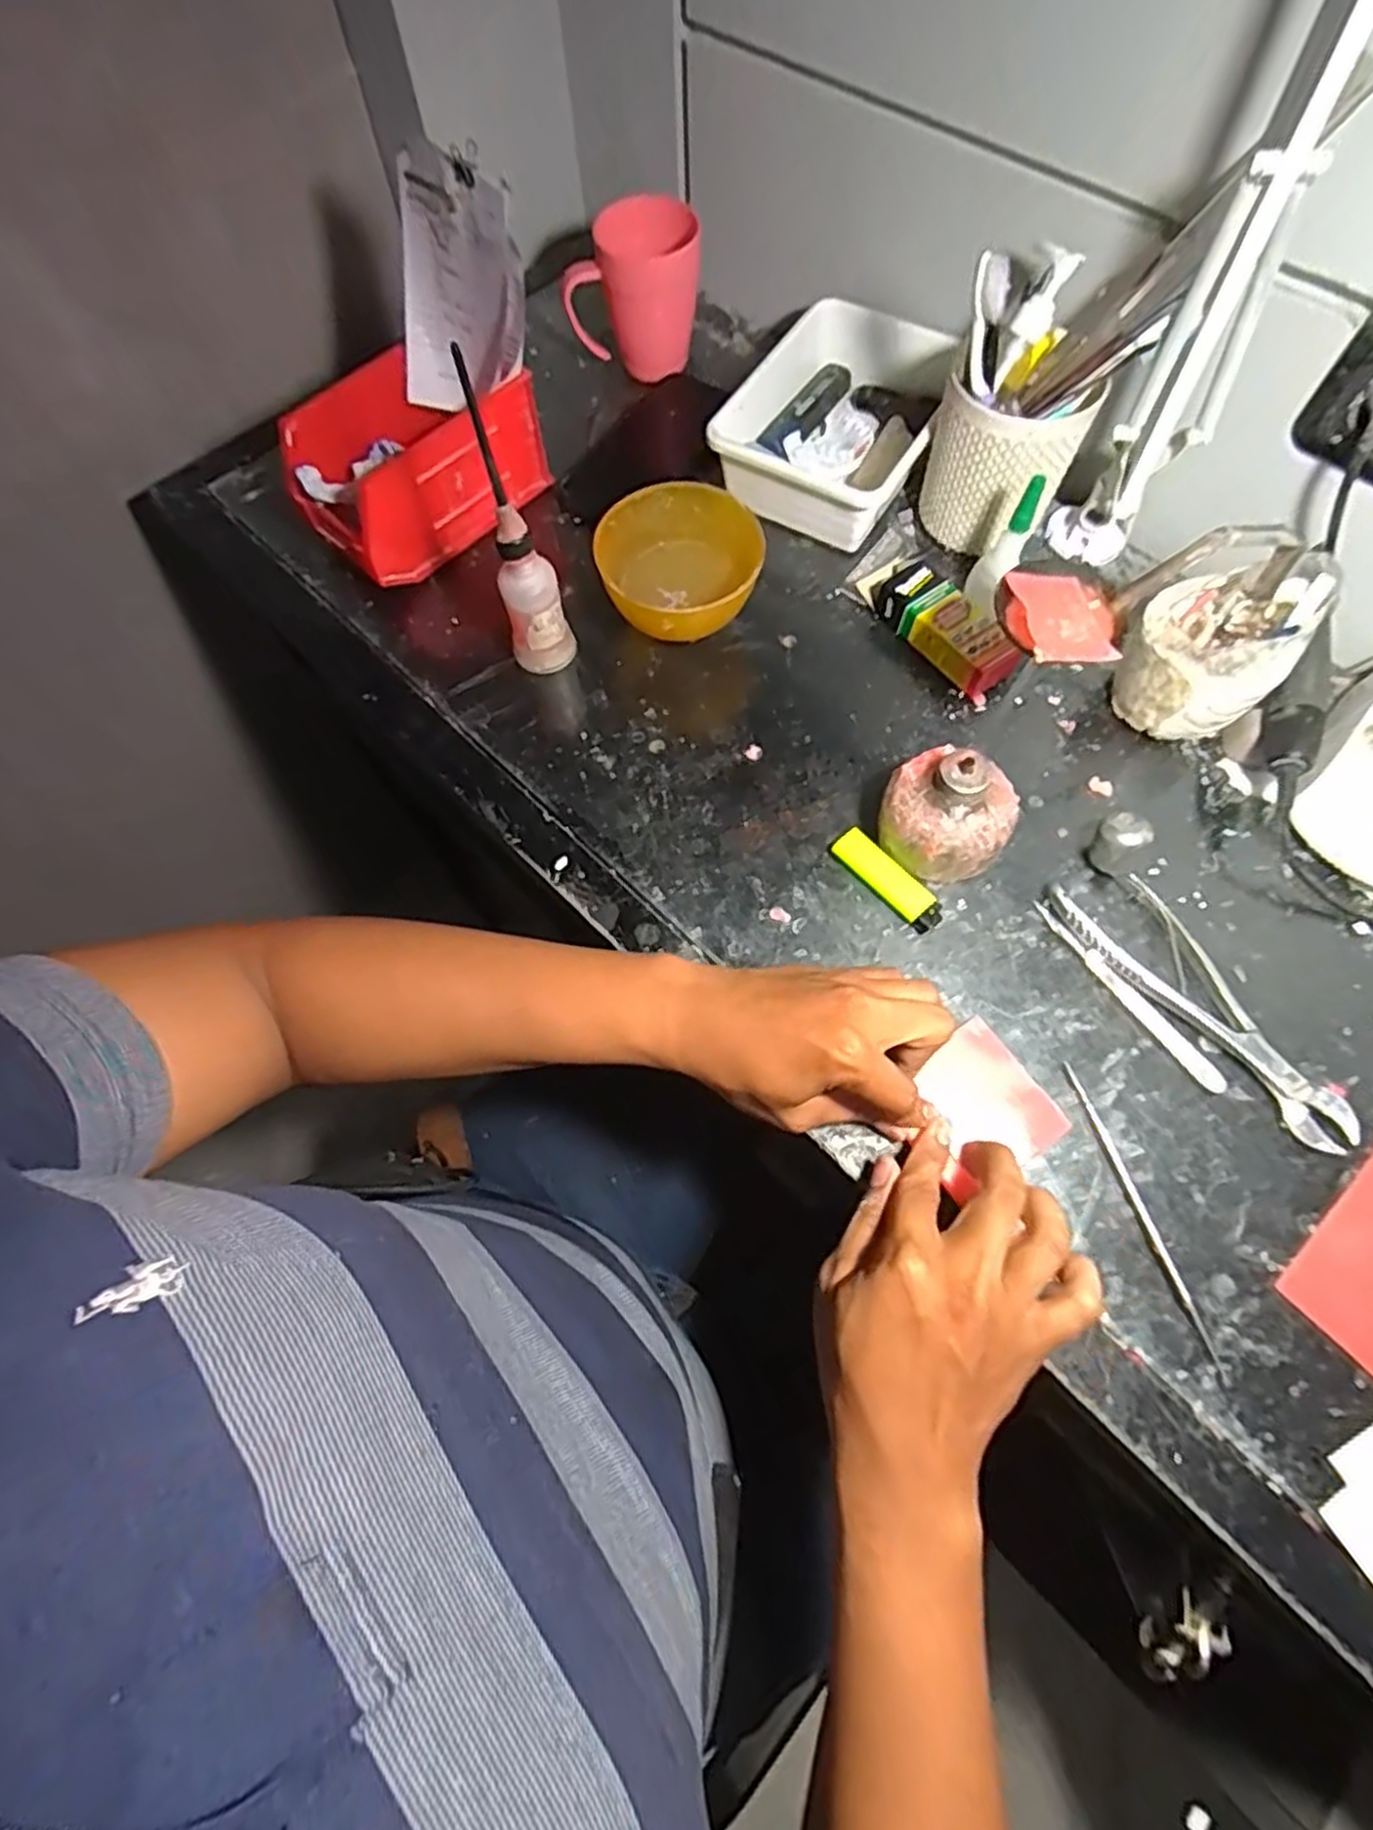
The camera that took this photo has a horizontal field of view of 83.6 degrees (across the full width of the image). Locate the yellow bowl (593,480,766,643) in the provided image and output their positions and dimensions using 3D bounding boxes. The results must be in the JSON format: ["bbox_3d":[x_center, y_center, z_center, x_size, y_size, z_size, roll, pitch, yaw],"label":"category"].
[{"bbox_3d":[-0.003,-0.235,0.538,0.106,0.065,0.114,-1,68,2],"label":"yellow bowl"}]

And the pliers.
[{"bbox_3d":[0.298,0.045,0.441,0.053,0.012,0.194,-38,72,-12],"label":"pliers"}]

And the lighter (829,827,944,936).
[{"bbox_3d":[0.124,-0.022,0.475,0.023,0.012,0.078,-41,73,-13],"label":"lighter"}]

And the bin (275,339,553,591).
[{"bbox_3d":[-0.198,-0.336,0.572,0.096,0.093,0.170,41,75,16],"label":"bin"}]

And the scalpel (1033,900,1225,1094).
[{"bbox_3d":[0.256,0.045,0.448,0.012,0.004,0.137,-35,71,-11],"label":"scalpel"}]

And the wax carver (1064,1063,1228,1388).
[{"bbox_3d":[0.239,0.156,0.403,0.008,0.004,0.160,-16,69,-4],"label":"wax carver"}]

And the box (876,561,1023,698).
[{"bbox_3d":[0.180,-0.202,0.540,0.044,0.030,0.106,-36,71,-11],"label":"box"}]

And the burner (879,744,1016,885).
[{"bbox_3d":[0.156,-0.063,0.459,0.079,0.075,0.068,40,75,16],"label":"burner"}]

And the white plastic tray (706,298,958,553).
[{"bbox_3d":[0.116,-0.376,0.594,0.140,0.065,0.177,24,71,11],"label":"white plastic tray"}]

